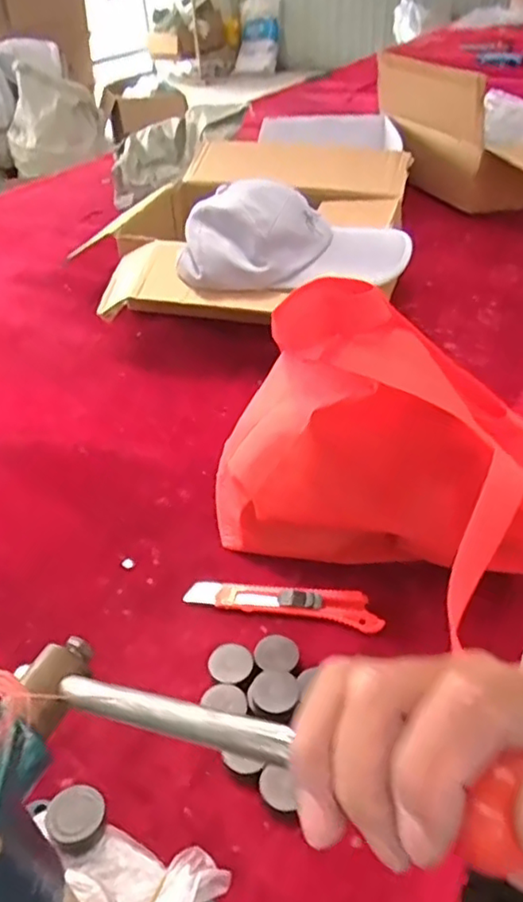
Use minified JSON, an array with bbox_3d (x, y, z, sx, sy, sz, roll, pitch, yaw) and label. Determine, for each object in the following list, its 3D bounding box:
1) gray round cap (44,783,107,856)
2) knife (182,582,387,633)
[{"bbox_3d":[-0.107,0.212,0.366,0.031,0.008,0.035,-23,43,-25],"label":"gray round cap"},{"bbox_3d":[0.018,0.122,0.519,0.156,0.011,0.031,7,39,11],"label":"knife"}]

